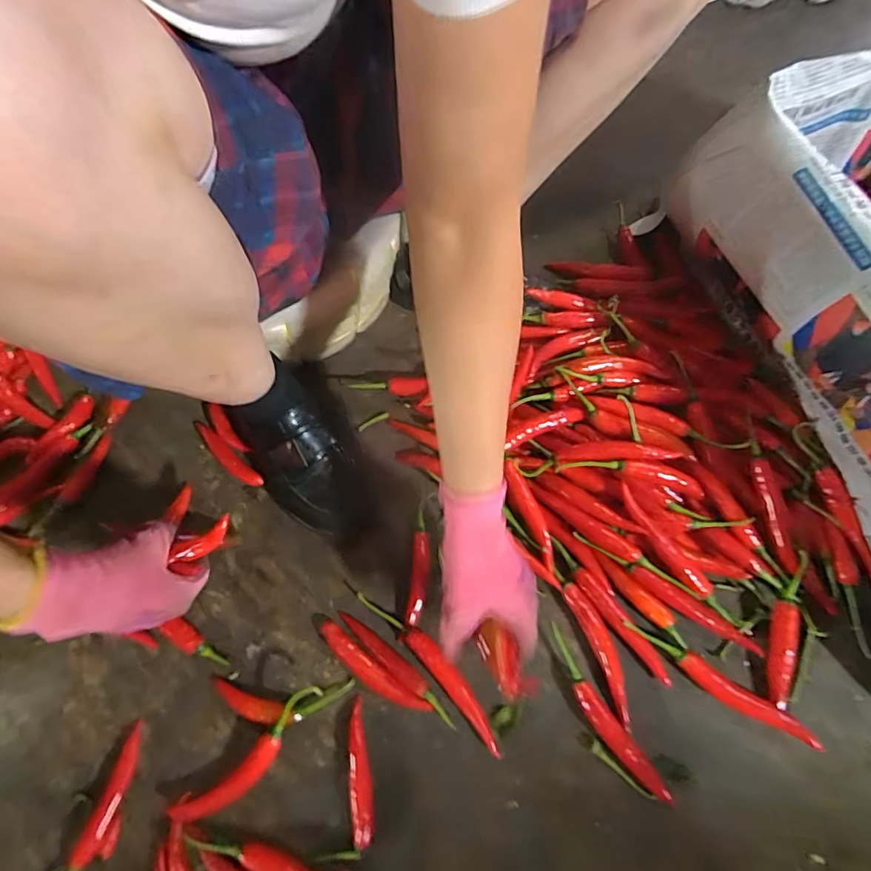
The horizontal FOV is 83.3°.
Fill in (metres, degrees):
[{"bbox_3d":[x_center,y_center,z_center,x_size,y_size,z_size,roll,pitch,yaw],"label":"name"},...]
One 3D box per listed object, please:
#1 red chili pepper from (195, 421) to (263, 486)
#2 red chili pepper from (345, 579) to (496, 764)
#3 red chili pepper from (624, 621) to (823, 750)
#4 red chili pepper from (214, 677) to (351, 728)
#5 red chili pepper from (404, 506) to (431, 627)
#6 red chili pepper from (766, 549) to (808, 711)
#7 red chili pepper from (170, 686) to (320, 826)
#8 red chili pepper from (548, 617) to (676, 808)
[{"bbox_3d":[-0.236,0.020,0.544,0.115,0.013,0.019,39,73,15],"label":"red chili pepper"},{"bbox_3d":[-0.009,0.206,0.460,0.027,0.015,0.198,-42,73,-15],"label":"red chili pepper"},{"bbox_3d":[0.250,0.221,0.438,0.172,0.018,0.022,30,71,12],"label":"red chili pepper"},{"bbox_3d":[-0.143,0.243,0.446,0.127,0.027,0.035,0,67,1],"label":"red chili pepper"},{"bbox_3d":[-0.015,0.129,0.491,0.018,0.010,0.117,4,67,2],"label":"red chili pepper"},{"bbox_3d":[0.323,0.176,0.450,0.021,0.021,0.136,15,68,7],"label":"red chili pepper"},{"bbox_3d":[-0.159,0.282,0.428,0.153,0.027,0.032,-39,72,-14],"label":"red chili pepper"},{"bbox_3d":[0.149,0.250,0.439,0.022,0.017,0.160,-31,70,-12],"label":"red chili pepper"}]

